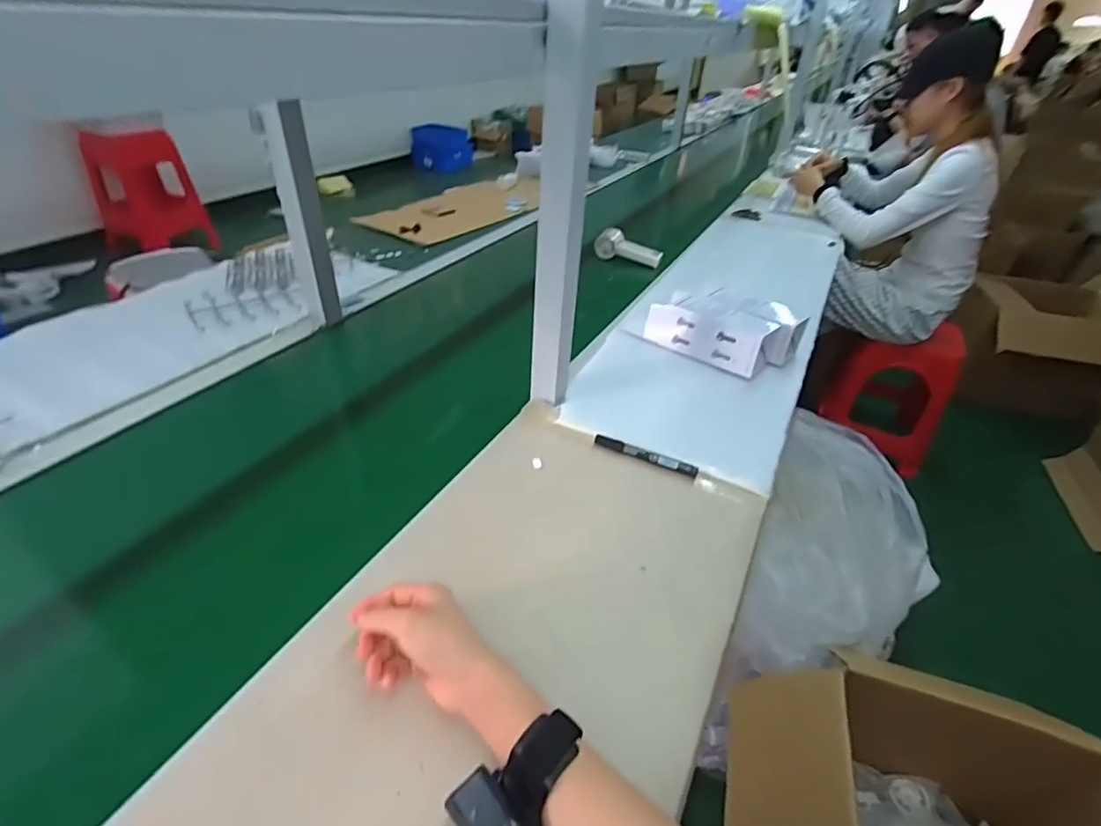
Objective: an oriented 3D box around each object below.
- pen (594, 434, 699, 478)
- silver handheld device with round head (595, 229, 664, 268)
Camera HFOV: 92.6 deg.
[{"bbox_3d":[0.119,0.053,0.661,0.132,0.017,0.008,19,40,18],"label":"pen"},{"bbox_3d":[0.179,-0.373,1.198,0.160,0.052,0.053,26,43,26],"label":"silver handheld device with round head"}]

